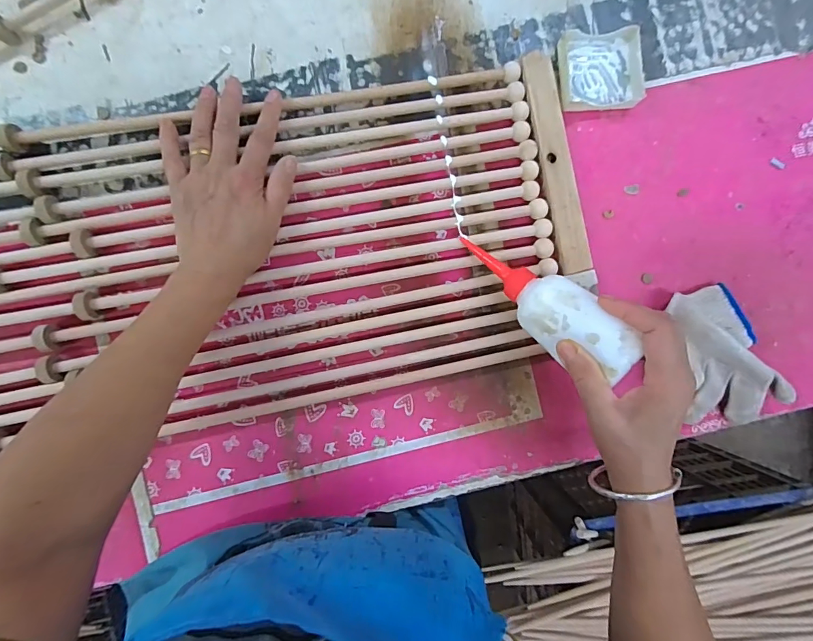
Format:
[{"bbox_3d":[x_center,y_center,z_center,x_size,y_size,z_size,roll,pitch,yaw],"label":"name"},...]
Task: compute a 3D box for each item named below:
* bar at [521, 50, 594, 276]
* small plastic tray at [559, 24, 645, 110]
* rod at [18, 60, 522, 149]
[{"bbox_3d":[0.145,-0.152,0.409,0.036,0.019,0.211,-10,91,-3],"label":"bar"},{"bbox_3d":[0.191,-0.248,0.412,0.079,0.017,0.075,-3,91,-3],"label":"small plastic tray"},{"bbox_3d":[-0.236,-0.186,0.390,0.694,0.016,0.018,-9,91,-3],"label":"rod"}]

